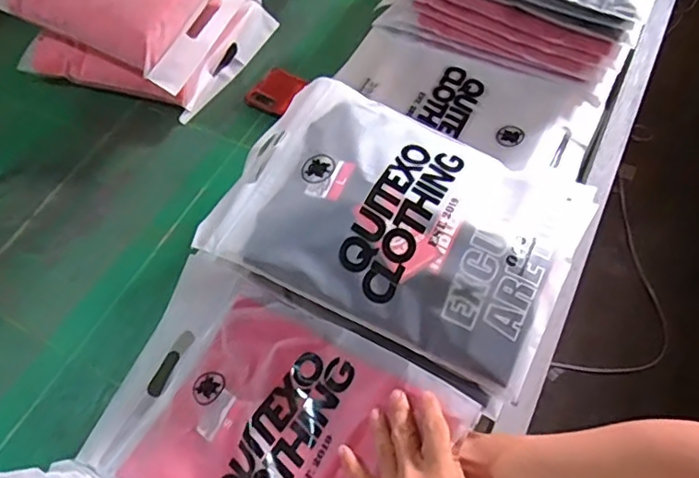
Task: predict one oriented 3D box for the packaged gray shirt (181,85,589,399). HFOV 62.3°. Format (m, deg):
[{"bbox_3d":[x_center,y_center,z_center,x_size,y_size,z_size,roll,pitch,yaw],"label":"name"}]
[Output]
[{"bbox_3d":[0.047,-0.027,0.589,0.349,0.047,0.239,24,62,17],"label":"packaged gray shirt"}]

